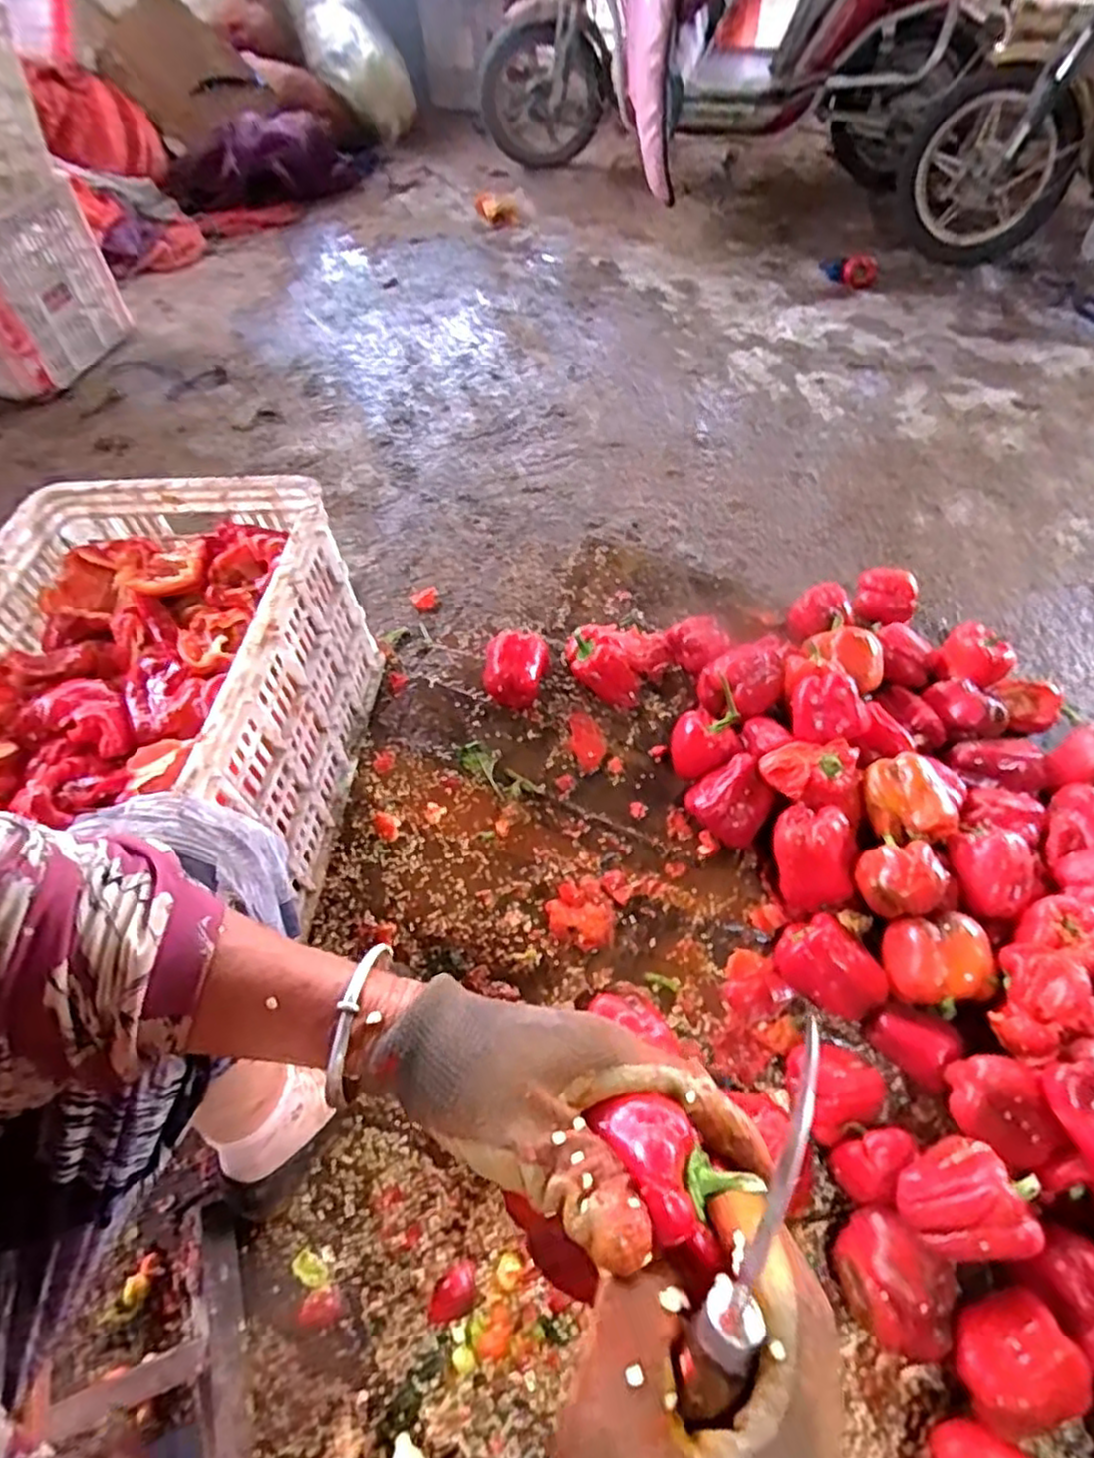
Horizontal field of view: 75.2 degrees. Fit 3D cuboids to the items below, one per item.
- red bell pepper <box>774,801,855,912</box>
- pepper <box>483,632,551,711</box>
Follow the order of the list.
[{"bbox_3d":[0.285,0.138,0.764,0.083,0.082,0.089,-1,56,1],"label":"red bell pepper"},{"bbox_3d":[-0.042,-0.080,0.954,0.085,0.060,0.094,2,56,4],"label":"pepper"}]

